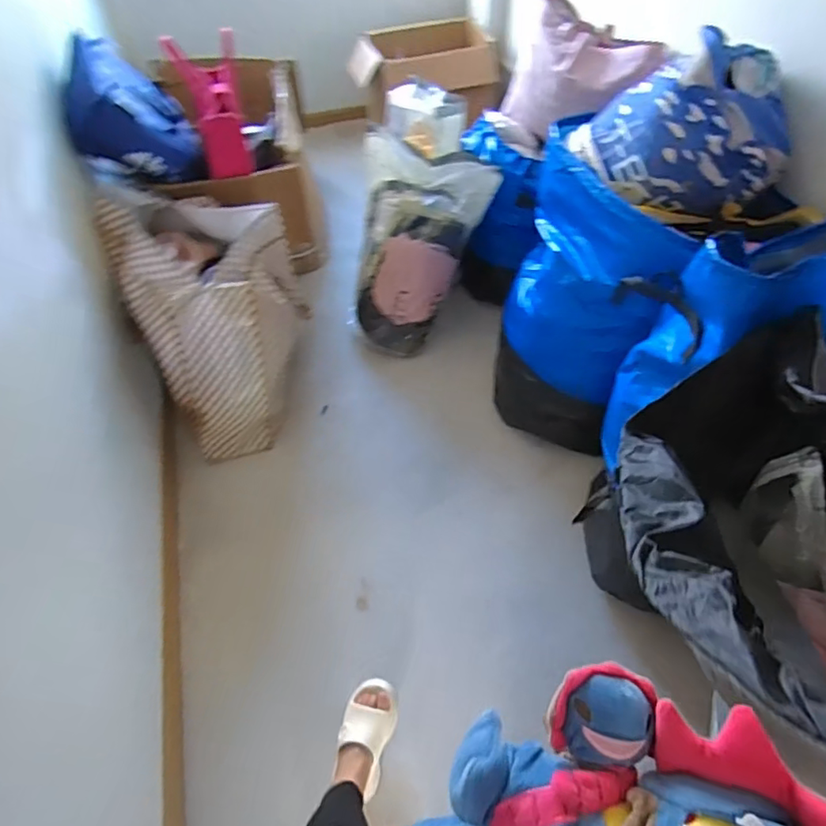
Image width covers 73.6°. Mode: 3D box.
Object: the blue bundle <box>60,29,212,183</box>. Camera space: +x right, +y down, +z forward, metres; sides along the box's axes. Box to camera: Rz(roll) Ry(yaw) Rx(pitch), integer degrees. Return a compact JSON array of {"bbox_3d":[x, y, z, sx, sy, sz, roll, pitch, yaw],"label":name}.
[{"bbox_3d":[-0.757,-0.802,1.504,0.283,0.297,0.301,-5,55,-1],"label":"blue bundle"}]

